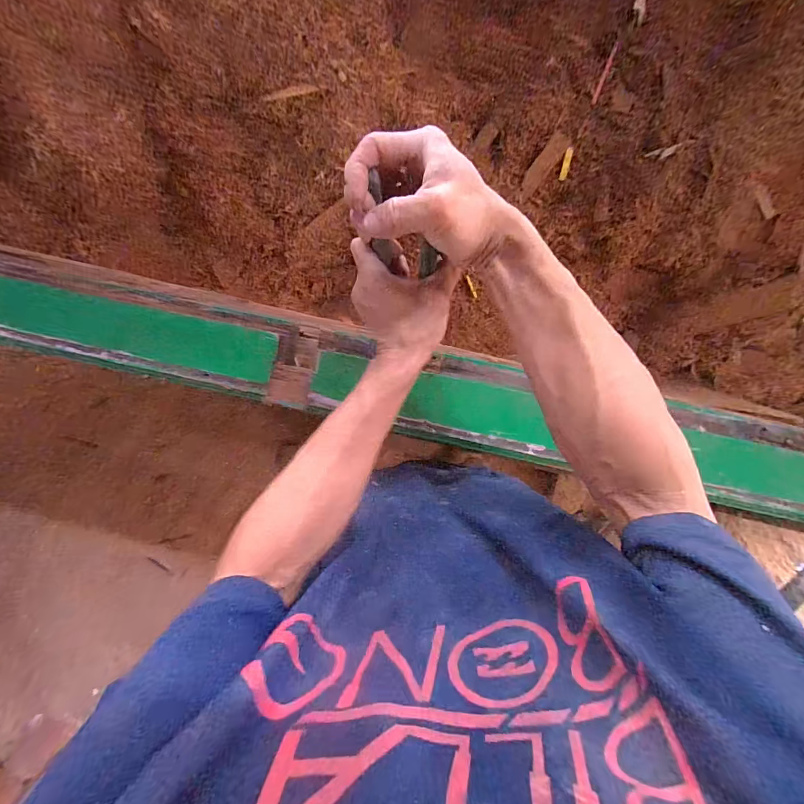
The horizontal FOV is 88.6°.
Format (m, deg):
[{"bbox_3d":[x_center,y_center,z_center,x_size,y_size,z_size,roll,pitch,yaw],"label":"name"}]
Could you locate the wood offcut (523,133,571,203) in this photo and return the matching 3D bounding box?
[{"bbox_3d":[0.277,-0.465,0.815,0.037,0.004,0.121,30,122,-16],"label":"wood offcut"}]

